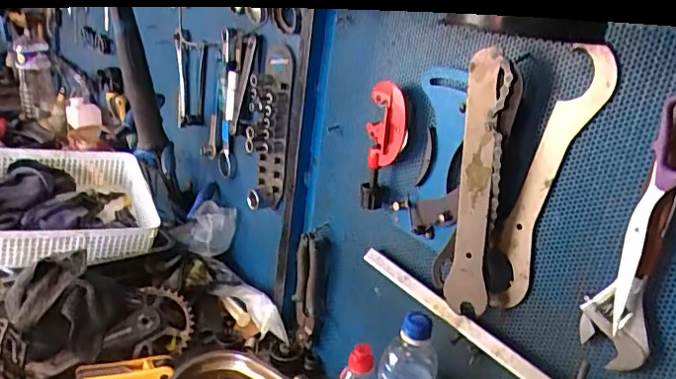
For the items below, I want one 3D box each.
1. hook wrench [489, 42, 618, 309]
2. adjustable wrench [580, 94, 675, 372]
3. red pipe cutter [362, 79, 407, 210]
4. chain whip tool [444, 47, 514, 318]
[{"bbox_3d":[0.192,0.000,0.517,0.012,0.267,0.041,-15,37,-43],"label":"hook wrench"},{"bbox_3d":[0.243,0.037,0.438,0.052,0.229,0.022,20,25,32],"label":"adjustable wrench"},{"bbox_3d":[0.057,-0.050,0.656,0.053,0.152,0.032,20,26,31],"label":"red pipe cutter"},{"bbox_3d":[0.136,0.001,0.539,0.057,0.256,0.018,23,26,36],"label":"chain whip tool"}]

